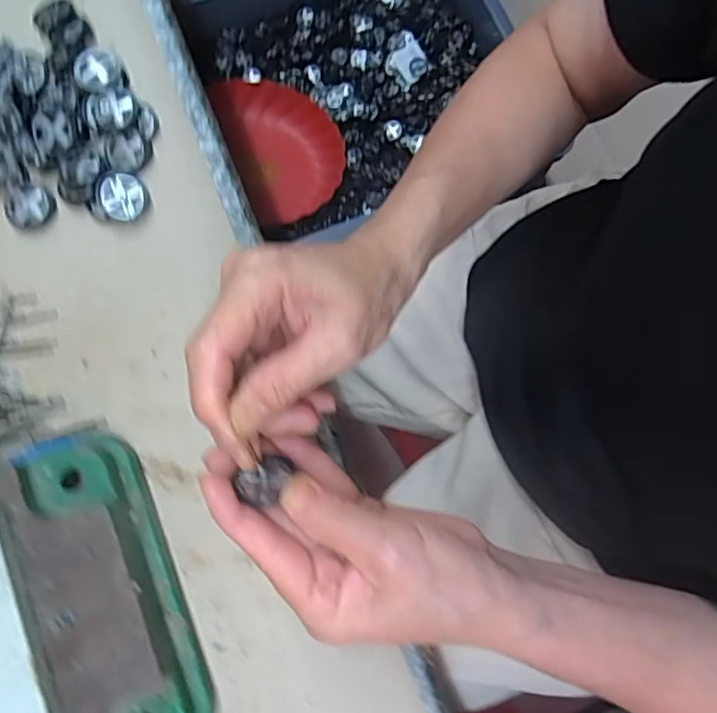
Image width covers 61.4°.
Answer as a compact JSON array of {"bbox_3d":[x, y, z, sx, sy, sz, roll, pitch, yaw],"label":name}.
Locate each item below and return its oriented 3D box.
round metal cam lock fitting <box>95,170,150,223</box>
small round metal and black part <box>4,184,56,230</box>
[{"bbox_3d":[-0.138,-0.094,0.351,0.027,0.010,0.030,-43,82,-10],"label":"round metal cam lock fitting"},{"bbox_3d":[-0.192,-0.087,0.352,0.027,0.008,0.023,-7,78,-3],"label":"small round metal and black part"}]

